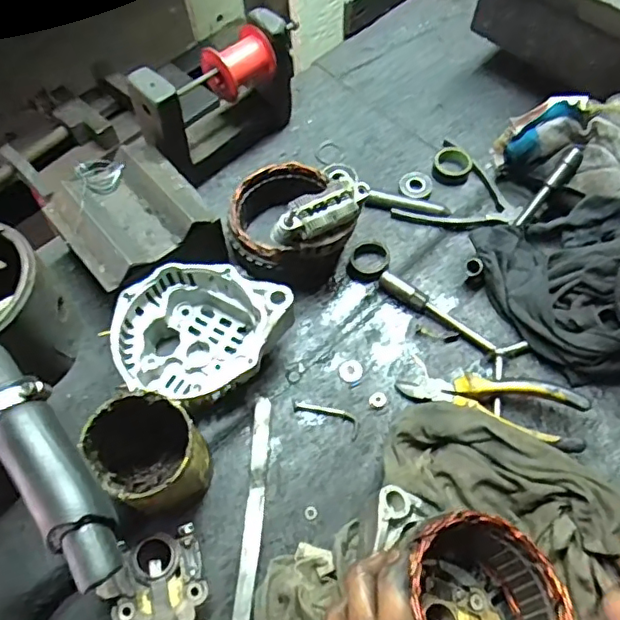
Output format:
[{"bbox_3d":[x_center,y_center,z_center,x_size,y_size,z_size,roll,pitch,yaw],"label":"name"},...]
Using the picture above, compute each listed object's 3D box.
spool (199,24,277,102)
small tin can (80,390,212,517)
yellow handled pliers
[{"bbox_3d":[-0.070,-0.244,0.565,0.049,0.047,0.065,39,70,20],"label":"spool"},{"bbox_3d":[-0.116,0.110,0.422,0.072,0.099,0.069,-1,62,2],"label":"small tin can"},{"bbox_3d":[0.156,0.077,0.494,0.151,0.034,0.049,20,64,12],"label":"yellow handled pliers"}]

